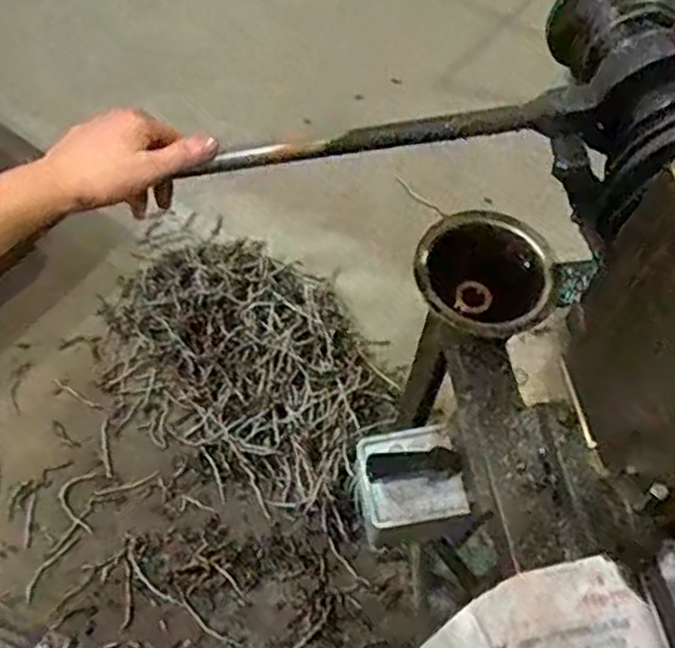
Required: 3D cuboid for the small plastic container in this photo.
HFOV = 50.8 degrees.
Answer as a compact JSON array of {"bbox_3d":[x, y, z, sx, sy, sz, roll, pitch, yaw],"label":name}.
[{"bbox_3d":[0.065,0.143,0.660,0.098,0.038,0.096,-11,62,-9],"label":"small plastic container"}]

